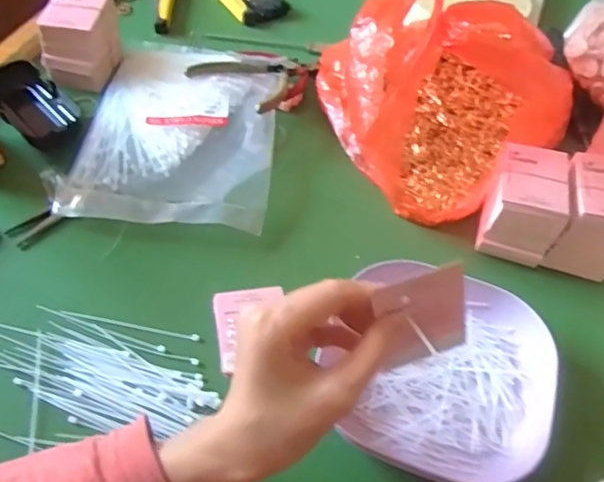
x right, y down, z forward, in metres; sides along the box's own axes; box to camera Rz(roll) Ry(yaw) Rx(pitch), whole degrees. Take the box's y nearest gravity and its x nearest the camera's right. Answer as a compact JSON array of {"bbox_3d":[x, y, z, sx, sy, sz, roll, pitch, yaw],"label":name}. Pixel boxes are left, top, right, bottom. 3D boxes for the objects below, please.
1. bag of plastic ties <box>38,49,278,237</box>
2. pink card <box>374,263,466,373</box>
[{"bbox_3d":[-0.108,-0.104,0.529,0.171,0.020,0.215,6,52,1],"label":"bag of plastic ties"},{"bbox_3d":[0.063,0.038,0.303,0.045,0.053,0.004,-15,32,-11],"label":"pink card"}]

